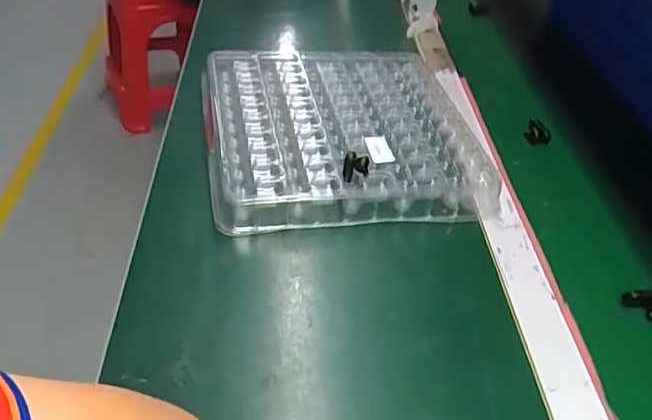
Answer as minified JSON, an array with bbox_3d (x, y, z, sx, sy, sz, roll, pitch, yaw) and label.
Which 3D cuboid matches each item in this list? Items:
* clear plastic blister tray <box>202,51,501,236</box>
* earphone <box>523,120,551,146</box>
[{"bbox_3d":[0.012,-0.082,0.596,0.265,0.049,0.260,-5,43,-12],"label":"clear plastic blister tray"},{"bbox_3d":[0.239,-0.087,0.646,0.028,0.019,0.024,22,44,17],"label":"earphone"}]

